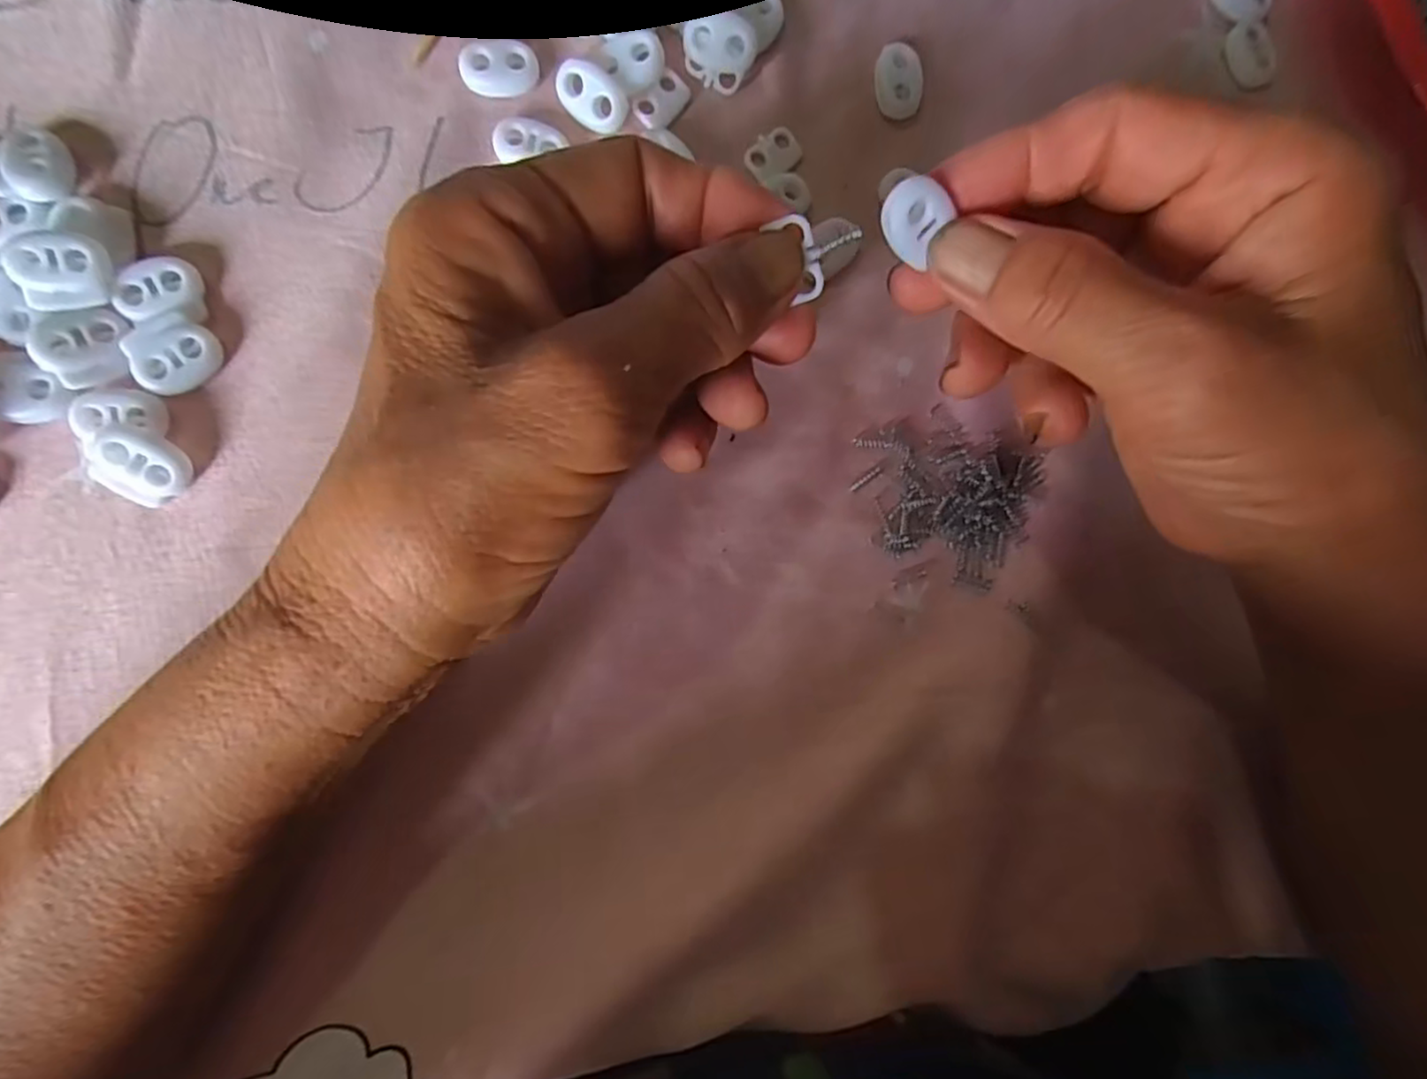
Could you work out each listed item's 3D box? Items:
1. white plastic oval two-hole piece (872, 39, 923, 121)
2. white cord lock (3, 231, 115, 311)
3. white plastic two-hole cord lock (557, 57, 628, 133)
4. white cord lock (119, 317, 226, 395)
[{"bbox_3d":[0.060,-0.148,0.224,0.015,0.006,0.021,-9,90,-8],"label":"white plastic oval two-hole piece"},{"bbox_3d":[-0.170,-0.070,0.181,0.022,0.006,0.019,-15,109,-14],"label":"white cord lock"},{"bbox_3d":[-0.036,-0.131,0.205,0.022,0.009,0.012,40,84,-5],"label":"white plastic two-hole cord lock"},{"bbox_3d":[-0.146,-0.050,0.188,0.021,0.004,0.017,-24,92,-8],"label":"white cord lock"}]

